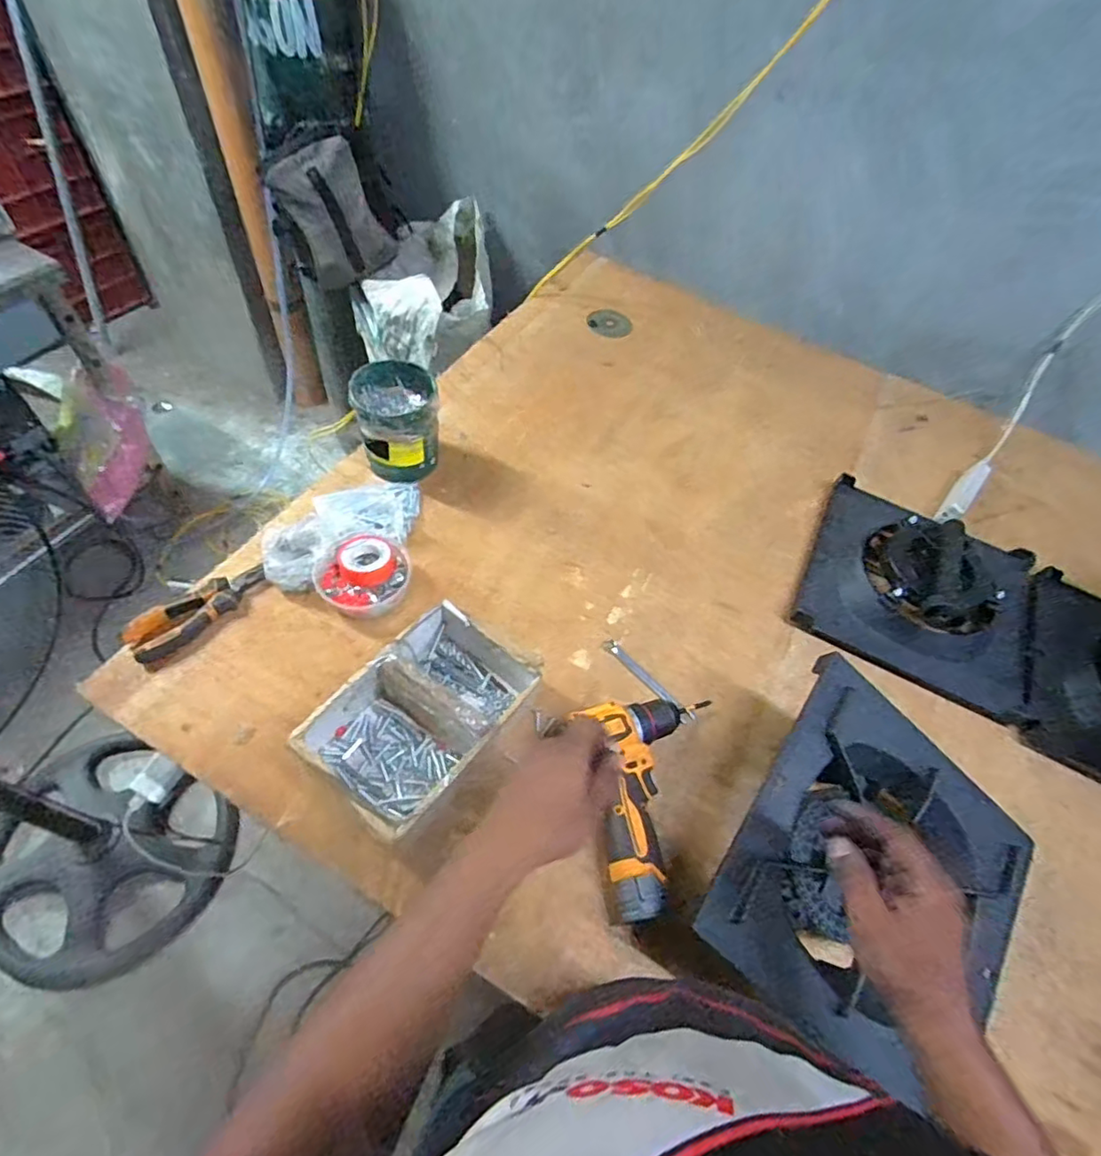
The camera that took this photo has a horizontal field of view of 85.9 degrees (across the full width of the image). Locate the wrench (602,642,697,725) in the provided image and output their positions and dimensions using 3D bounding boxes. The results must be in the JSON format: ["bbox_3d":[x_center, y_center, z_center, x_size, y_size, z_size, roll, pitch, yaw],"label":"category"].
[{"bbox_3d":[0.119,0.124,0.726,0.017,0.007,0.139,-34,67,-27],"label":"wrench"}]

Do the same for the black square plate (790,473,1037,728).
[{"bbox_3d":[0.527,-0.001,0.819,0.305,0.098,0.292,26,56,10],"label":"black square plate"}]

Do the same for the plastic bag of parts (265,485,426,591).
[{"bbox_3d":[-0.272,-0.072,0.783,0.124,0.042,0.234,42,60,19],"label":"plastic bag of parts"}]

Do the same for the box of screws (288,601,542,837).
[{"bbox_3d":[-0.134,0.143,0.624,0.154,0.085,0.218,35,60,16],"label":"box of screws"}]

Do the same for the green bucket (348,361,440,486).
[{"bbox_3d":[-0.214,-0.216,0.839,0.106,0.121,0.111,-17,60,-17],"label":"green bucket"}]

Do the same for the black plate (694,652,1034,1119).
[{"bbox_3d":[0.304,0.280,0.545,0.294,0.069,0.298,42,64,-3],"label":"black plate"}]

